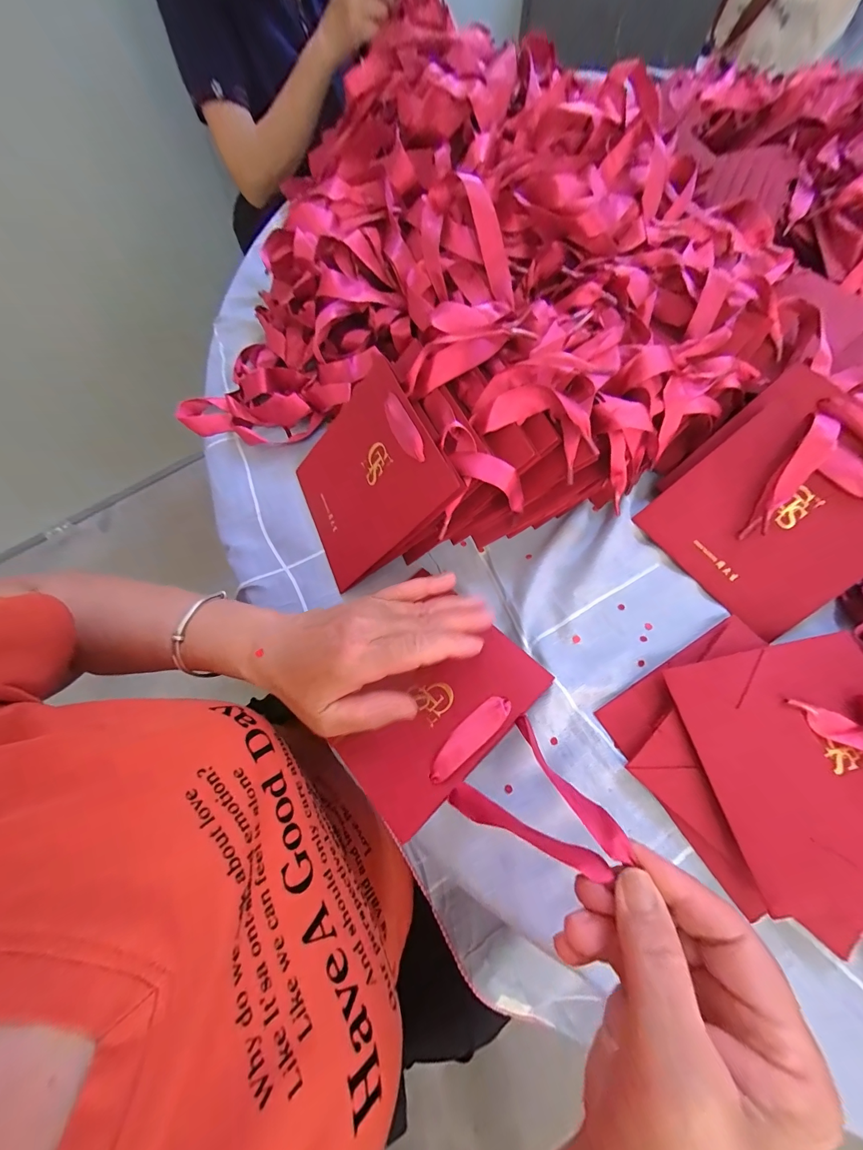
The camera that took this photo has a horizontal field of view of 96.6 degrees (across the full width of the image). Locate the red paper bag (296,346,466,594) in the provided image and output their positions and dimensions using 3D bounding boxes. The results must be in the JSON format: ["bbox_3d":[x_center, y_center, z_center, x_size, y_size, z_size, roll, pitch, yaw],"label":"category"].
[{"bbox_3d":[-0.057,-0.083,0.317,0.135,0.011,0.147,-40,63,29],"label":"red paper bag"}]

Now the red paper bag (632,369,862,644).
[{"bbox_3d":[0.276,-0.053,0.297,0.166,0.019,0.136,-43,72,12],"label":"red paper bag"}]

